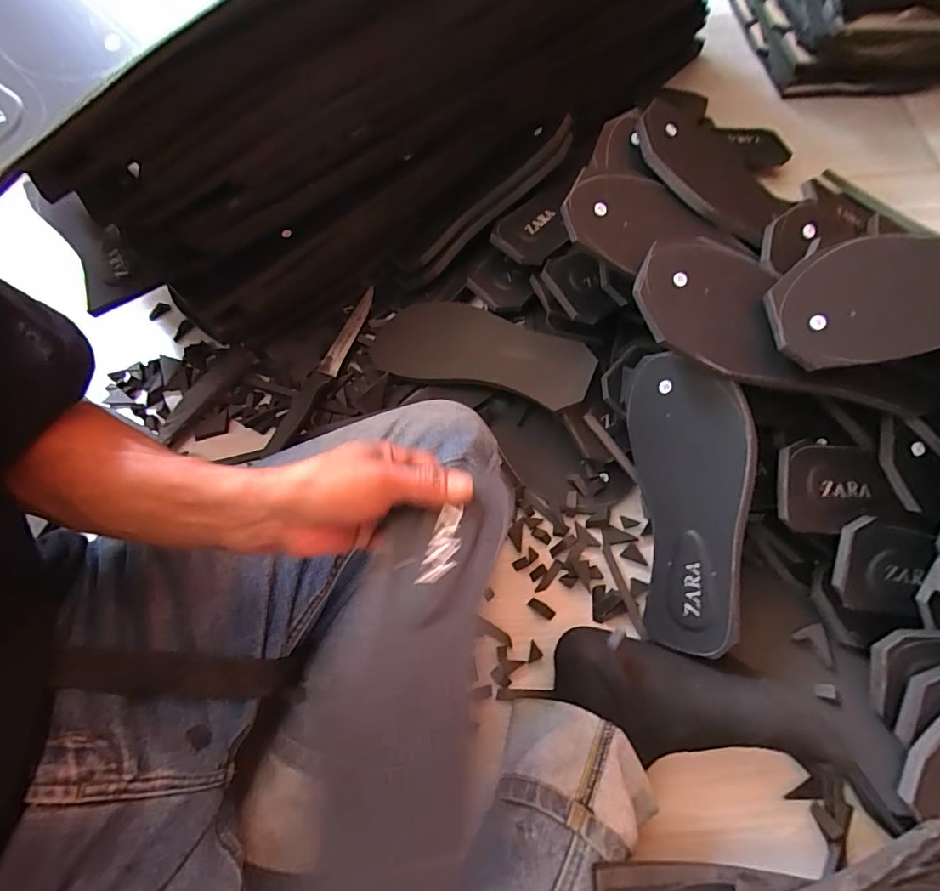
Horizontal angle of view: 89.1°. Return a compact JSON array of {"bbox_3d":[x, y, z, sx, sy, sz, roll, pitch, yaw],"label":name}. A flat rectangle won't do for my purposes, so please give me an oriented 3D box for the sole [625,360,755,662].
[{"bbox_3d":[0.190,0.048,0.412,0.102,0.021,0.248,-8,83,46],"label":"sole"}]

